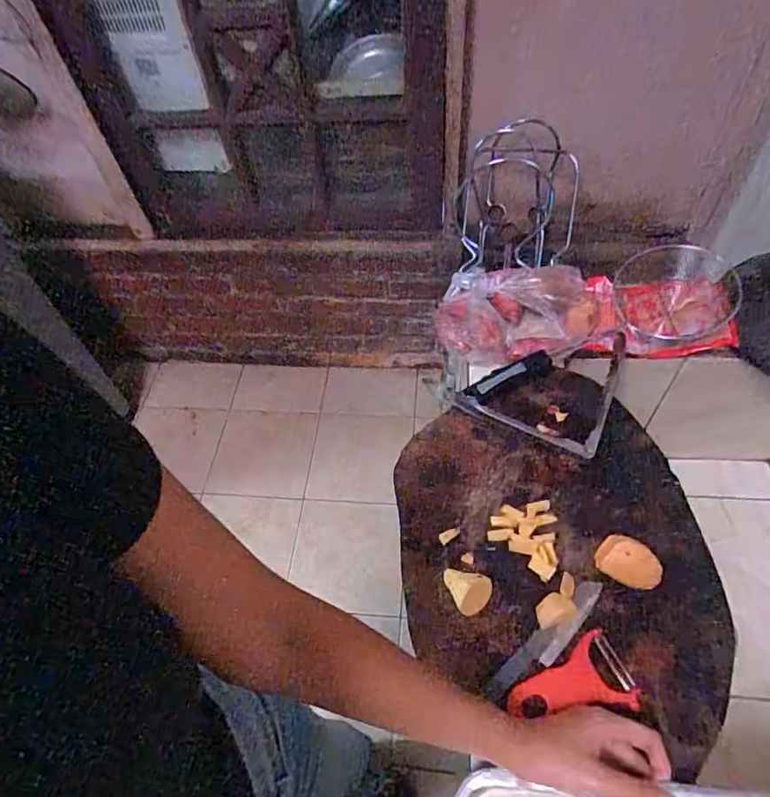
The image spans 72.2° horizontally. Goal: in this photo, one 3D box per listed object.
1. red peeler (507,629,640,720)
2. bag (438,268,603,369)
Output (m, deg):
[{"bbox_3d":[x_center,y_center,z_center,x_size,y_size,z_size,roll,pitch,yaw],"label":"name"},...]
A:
[{"bbox_3d":[0.163,0.257,0.467,0.108,0.010,0.061,-20,55,-9],"label":"red peeler"},{"bbox_3d":[0.184,-0.108,0.728,0.219,0.089,0.152,6,55,10],"label":"bag"}]

